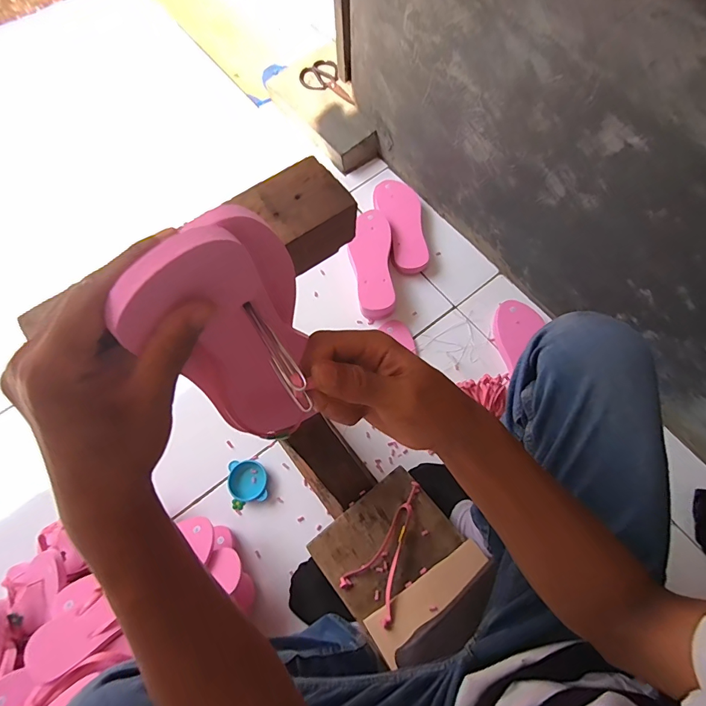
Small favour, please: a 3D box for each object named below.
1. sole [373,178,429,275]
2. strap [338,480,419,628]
[{"bbox_3d":[0.118,-0.299,0.940,0.098,0.040,0.246,-13,69,-2],"label":"sole"},{"bbox_3d":[0.041,0.289,0.613,0.080,0.031,0.194,14,71,8],"label":"strap"}]

